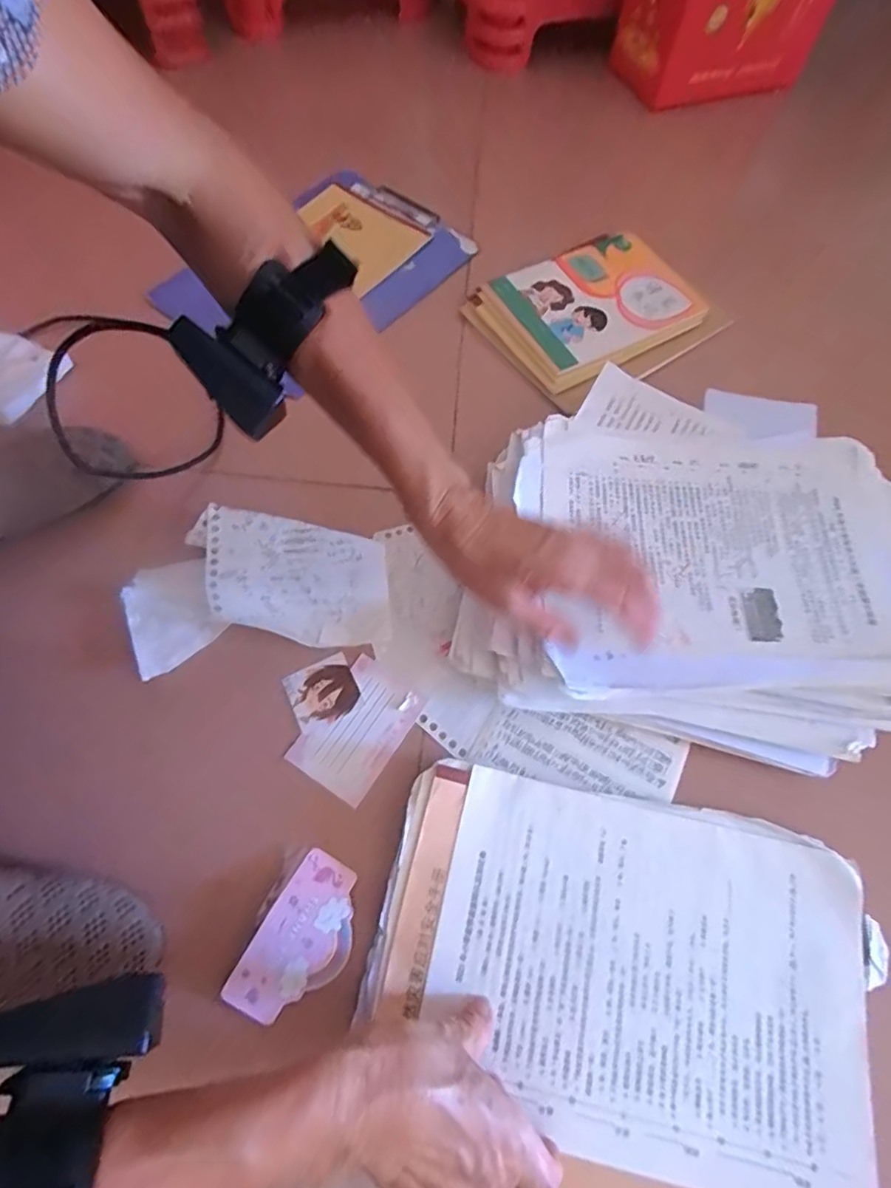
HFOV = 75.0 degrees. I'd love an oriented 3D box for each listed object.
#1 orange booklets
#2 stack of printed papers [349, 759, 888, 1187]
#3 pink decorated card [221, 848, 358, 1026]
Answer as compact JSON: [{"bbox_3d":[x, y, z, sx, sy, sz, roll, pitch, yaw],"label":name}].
[{"bbox_3d":[0.161,-0.298,0.616,0.229,0.025,0.177,-32,70,-15],"label":"orange booklets"},{"bbox_3d":[0.108,0.239,0.357,0.303,0.014,0.227,16,65,6],"label":"stack of printed papers"},{"bbox_3d":[-0.090,0.218,0.364,0.055,0.007,0.095,28,67,11],"label":"pink decorated card"}]

